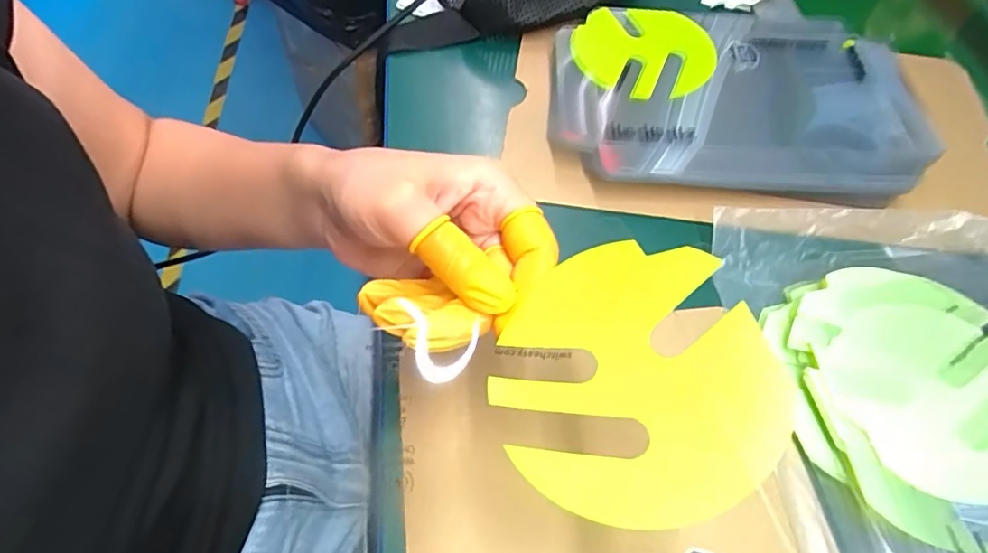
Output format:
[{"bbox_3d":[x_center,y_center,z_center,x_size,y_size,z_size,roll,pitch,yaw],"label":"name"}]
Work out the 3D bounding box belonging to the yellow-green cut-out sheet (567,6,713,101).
[{"bbox_3d":[0.102,-0.155,0.378,0.093,0.006,0.093,-1,61,1],"label":"yellow-green cut-out sheet"}]

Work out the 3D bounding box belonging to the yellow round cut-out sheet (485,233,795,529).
[{"bbox_3d":[0.044,0.031,0.181,0.085,0.004,0.095,-25,55,6],"label":"yellow round cut-out sheet"}]

